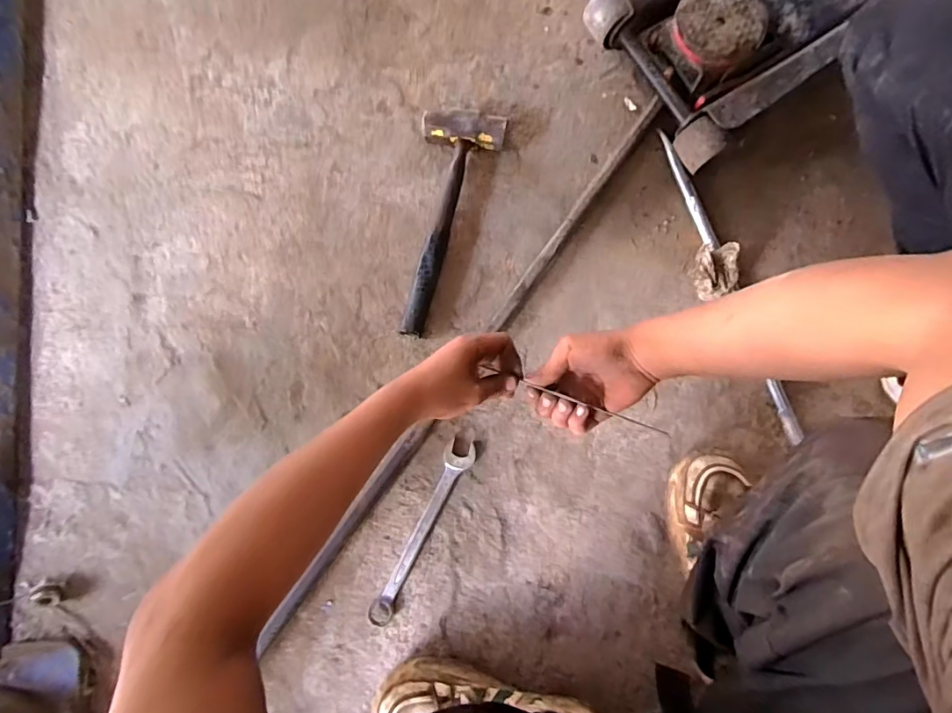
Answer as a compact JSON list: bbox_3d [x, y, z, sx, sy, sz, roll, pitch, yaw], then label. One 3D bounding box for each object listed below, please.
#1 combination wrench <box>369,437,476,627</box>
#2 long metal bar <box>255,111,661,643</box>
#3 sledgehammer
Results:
[{"bbox_3d":[-0.069,0.222,0.629,0.035,0.011,0.245,27,85,9],"label":"combination wrench"},{"bbox_3d":[-0.008,0.006,0.635,0.020,0.034,0.834,35,86,9],"label":"long metal bar"},{"bbox_3d":[-0.031,-0.172,0.651,0.109,0.048,0.301,7,82,6],"label":"sledgehammer"}]

